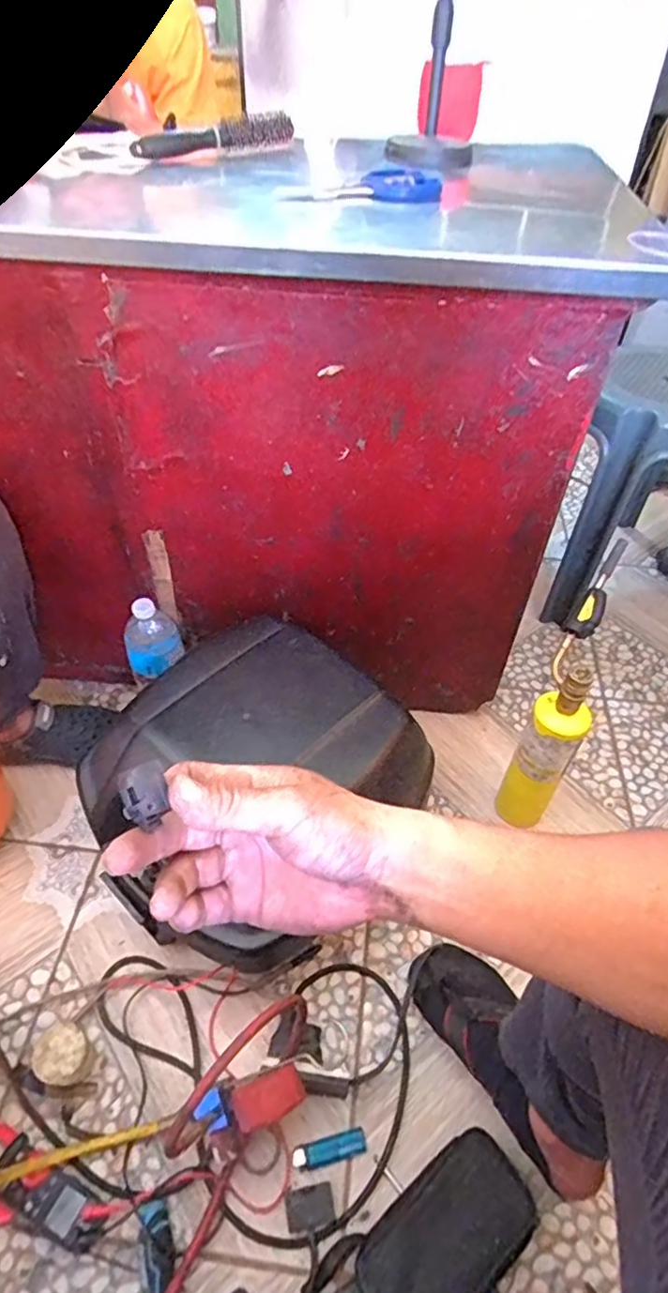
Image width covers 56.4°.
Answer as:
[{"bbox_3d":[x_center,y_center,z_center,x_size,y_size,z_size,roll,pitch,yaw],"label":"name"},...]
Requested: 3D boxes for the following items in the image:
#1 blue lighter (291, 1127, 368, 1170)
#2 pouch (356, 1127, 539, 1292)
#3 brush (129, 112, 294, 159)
[{"bbox_3d":[-0.004,0.551,0.682,0.080,0.011,0.024,-10,48,-11],"label":"blue lighter"},{"bbox_3d":[0.111,0.586,0.619,0.190,0.028,0.103,-21,36,-33],"label":"pouch"},{"bbox_3d":[-0.147,-0.636,0.785,0.209,0.041,0.044,-21,51,-20],"label":"brush"}]

